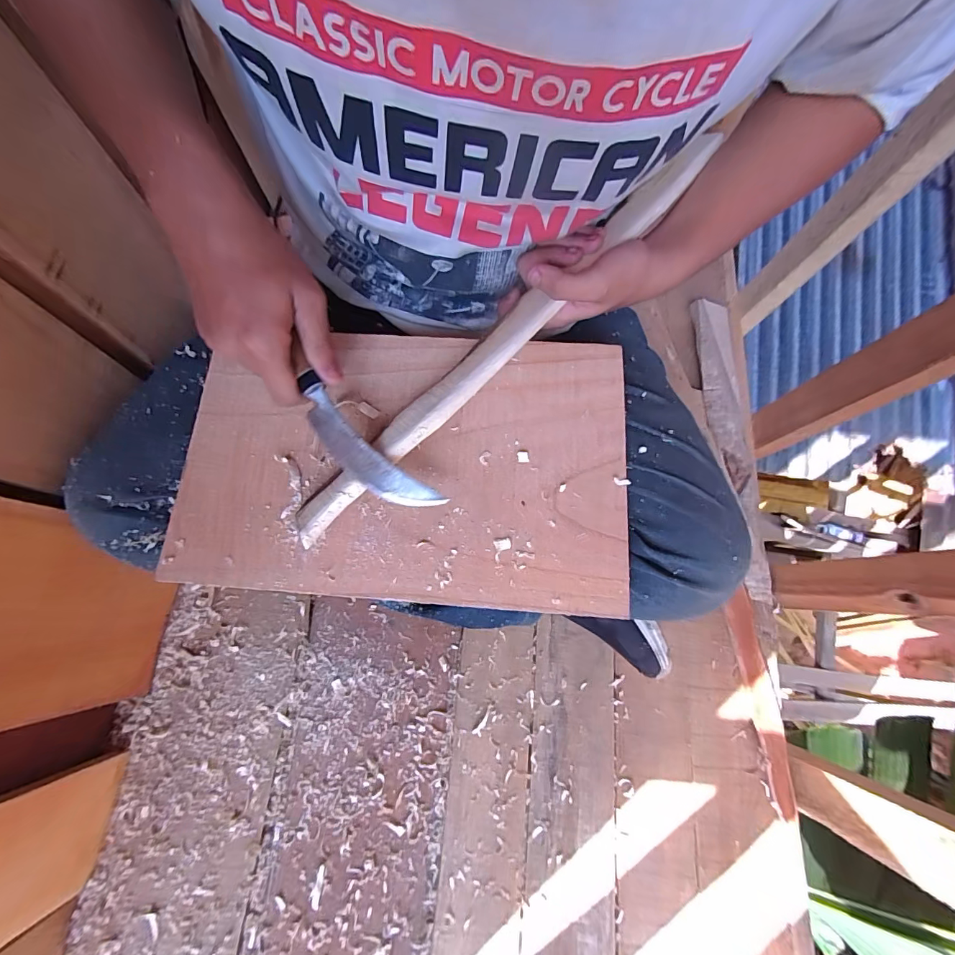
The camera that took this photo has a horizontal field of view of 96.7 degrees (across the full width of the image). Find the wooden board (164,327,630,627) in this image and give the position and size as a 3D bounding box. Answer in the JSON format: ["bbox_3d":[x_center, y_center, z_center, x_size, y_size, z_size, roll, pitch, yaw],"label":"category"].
[{"bbox_3d":[-0.056,-0.014,0.316,0.322,0.022,0.199,4,73,0],"label":"wooden board"}]

